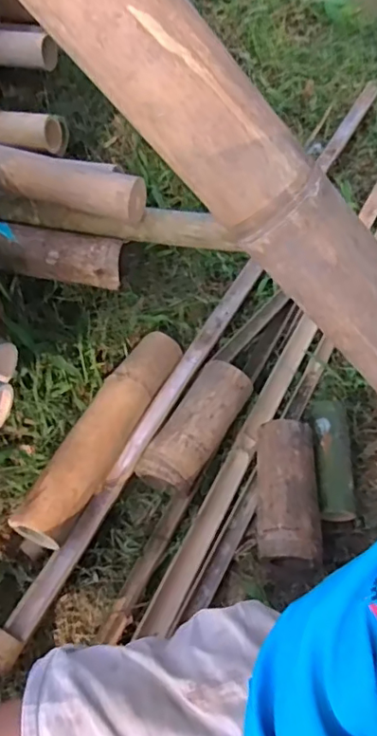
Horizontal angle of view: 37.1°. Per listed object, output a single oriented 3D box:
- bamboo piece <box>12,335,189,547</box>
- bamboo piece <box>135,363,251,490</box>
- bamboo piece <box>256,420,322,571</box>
[{"bbox_3d":[-0.122,0.088,0.850,0.073,0.081,0.383,20,61,18],"label":"bamboo piece"},{"bbox_3d":[0.014,0.092,0.853,0.086,0.083,0.210,26,63,21],"label":"bamboo piece"},{"bbox_3d":[0.138,0.179,0.784,0.084,0.088,0.203,0,56,6],"label":"bamboo piece"}]

